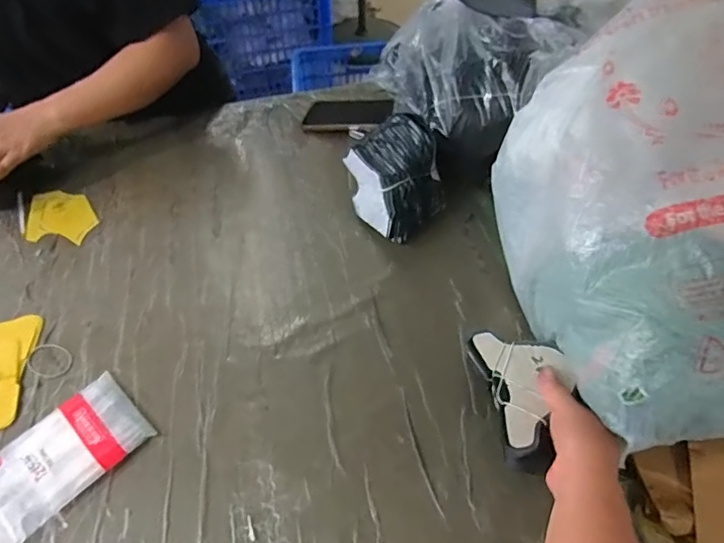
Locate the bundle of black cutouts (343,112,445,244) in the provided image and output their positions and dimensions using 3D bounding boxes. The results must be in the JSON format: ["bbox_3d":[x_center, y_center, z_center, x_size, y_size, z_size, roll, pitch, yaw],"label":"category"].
[{"bbox_3d":[0.052,-0.134,0.770,0.129,0.122,0.130,-30,55,-20],"label":"bundle of black cutouts"}]

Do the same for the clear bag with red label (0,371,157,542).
[{"bbox_3d":[-0.340,0.205,0.586,0.110,0.022,0.178,35,60,28],"label":"clear bag with red label"}]

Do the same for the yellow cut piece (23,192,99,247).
[{"bbox_3d":[-0.482,-0.088,0.839,0.121,0.006,0.102,7,52,6],"label":"yellow cut piece"}]

